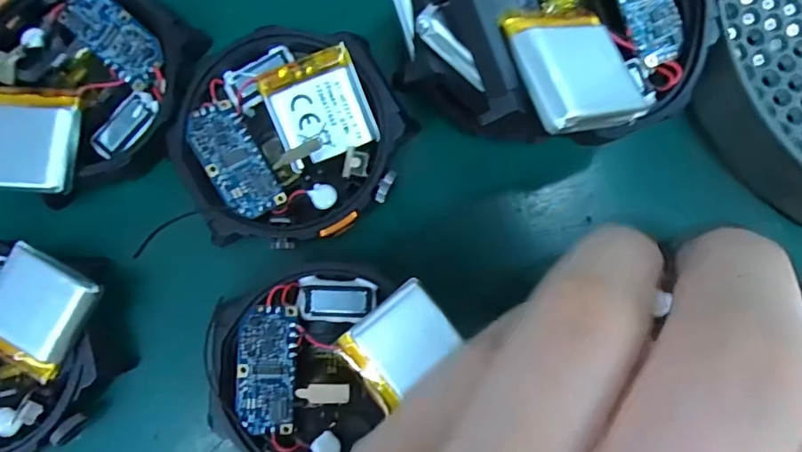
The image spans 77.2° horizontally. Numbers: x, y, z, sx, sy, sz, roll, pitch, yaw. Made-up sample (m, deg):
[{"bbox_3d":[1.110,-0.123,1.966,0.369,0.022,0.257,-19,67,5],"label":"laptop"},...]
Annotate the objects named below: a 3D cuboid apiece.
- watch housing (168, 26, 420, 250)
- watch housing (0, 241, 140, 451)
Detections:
[{"bbox_3d":[-0.026,-0.022,0.114,0.050,0.009,0.049,0,83,1],"label":"watch housing"},{"bbox_3d":[-0.088,0.026,0.107,0.050,0.012,0.048,-13,83,-1],"label":"watch housing"}]

